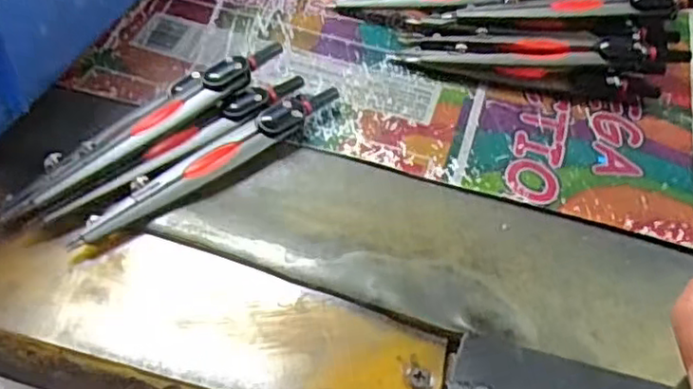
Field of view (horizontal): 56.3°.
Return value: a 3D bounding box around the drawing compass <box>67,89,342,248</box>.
[{"bbox_3d":[-0.054,-0.015,0.270,0.126,0.010,0.014,-33,60,-28],"label":"drawing compass"}]

